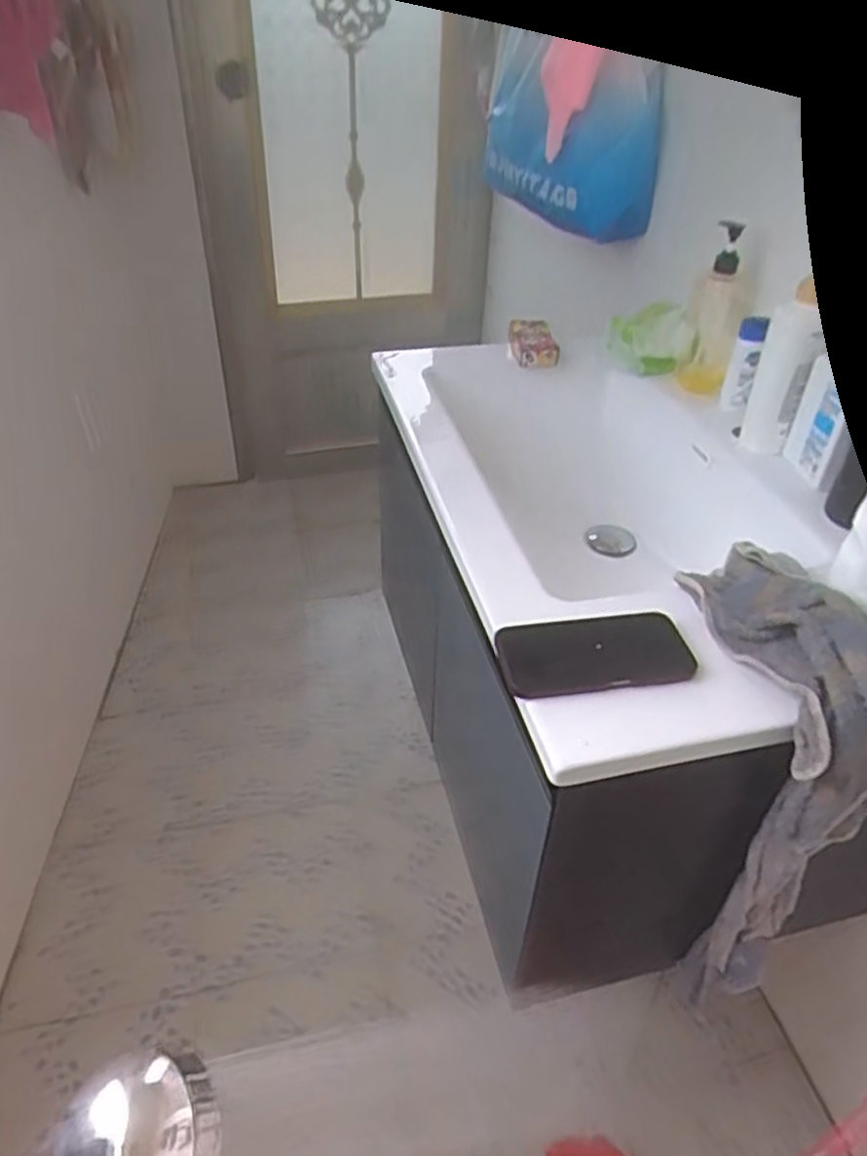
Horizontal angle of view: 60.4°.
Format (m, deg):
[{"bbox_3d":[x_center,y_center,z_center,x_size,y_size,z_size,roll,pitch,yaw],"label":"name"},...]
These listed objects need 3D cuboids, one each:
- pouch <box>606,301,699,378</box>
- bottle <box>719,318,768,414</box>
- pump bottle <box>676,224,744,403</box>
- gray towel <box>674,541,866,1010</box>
[{"bbox_3d":[0.317,-0.341,1.078,0.087,0.077,0.115,-7,42,-13],"label":"pouch"},{"bbox_3d":[0.390,-0.265,0.936,0.038,0.124,0.042,20,43,17],"label":"bottle"},{"bbox_3d":[0.379,-0.344,0.993,0.066,0.195,0.079,17,42,14],"label":"pump bottle"},{"bbox_3d":[0.311,0.204,0.765,0.113,0.447,0.242,-11,43,-18],"label":"gray towel"}]

